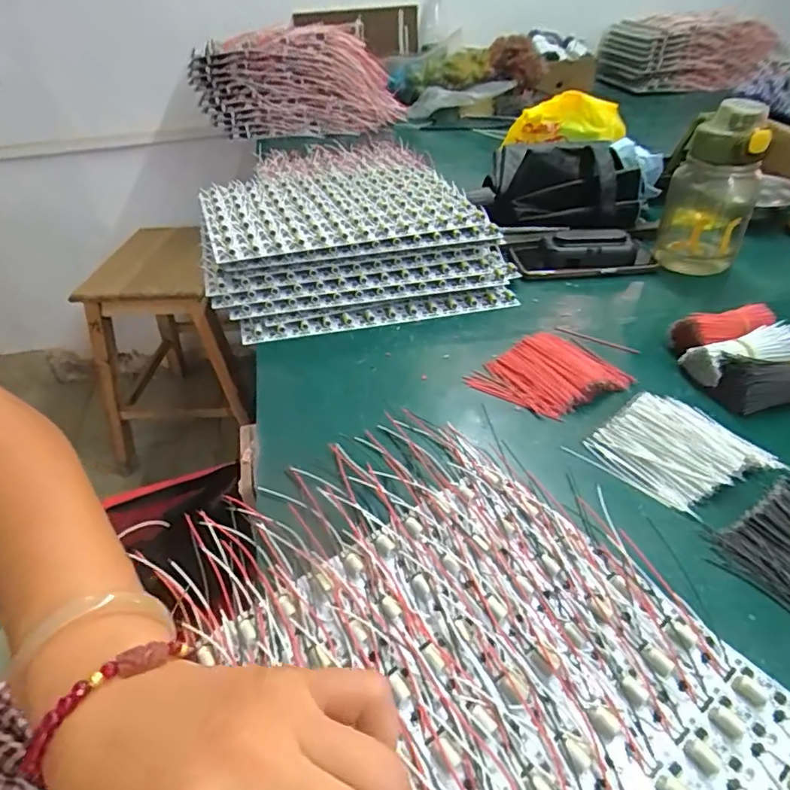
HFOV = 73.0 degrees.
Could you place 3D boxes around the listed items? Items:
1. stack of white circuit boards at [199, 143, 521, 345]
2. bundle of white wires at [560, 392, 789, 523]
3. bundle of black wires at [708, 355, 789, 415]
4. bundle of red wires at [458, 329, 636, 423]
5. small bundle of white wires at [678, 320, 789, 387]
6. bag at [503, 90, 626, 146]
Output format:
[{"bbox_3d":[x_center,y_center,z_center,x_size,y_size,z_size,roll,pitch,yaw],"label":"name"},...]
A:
[{"bbox_3d":[-0.053,-0.191,0.637,0.328,0.077,0.310,-9,40,-11],"label":"stack of white circuit boards"},{"bbox_3d":[0.199,0.039,0.380,0.107,0.020,0.084,30,48,31],"label":"bundle of white wires"},{"bbox_3d":[0.312,-0.014,0.430,0.093,0.036,0.042,-6,40,-7],"label":"bundle of black wires"},{"bbox_3d":[0.130,-0.019,0.458,0.109,0.020,0.090,-23,45,-25],"label":"bundle of red wires"},{"bbox_3d":[0.298,-0.036,0.451,0.090,0.025,0.043,-17,41,1],"label":"small bundle of white wires"},{"bbox_3d":[0.273,-0.438,0.851,0.183,0.079,0.086,4,40,14],"label":"bag"}]

